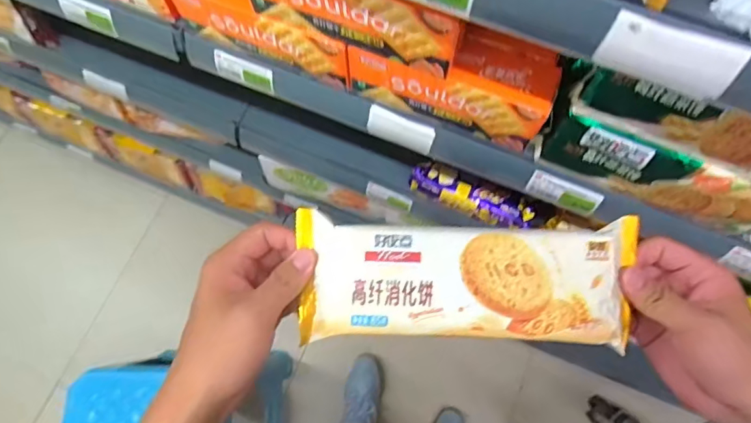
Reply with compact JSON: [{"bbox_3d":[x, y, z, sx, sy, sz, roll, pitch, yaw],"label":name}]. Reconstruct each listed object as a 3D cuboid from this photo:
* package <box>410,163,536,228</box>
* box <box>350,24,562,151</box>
[{"bbox_3d":[0.147,-0.020,0.747,0.193,0.041,0.046,22,74,7],"label":"package"},{"bbox_3d":[0.081,-0.146,0.525,0.207,0.084,0.073,19,74,6],"label":"box"}]

